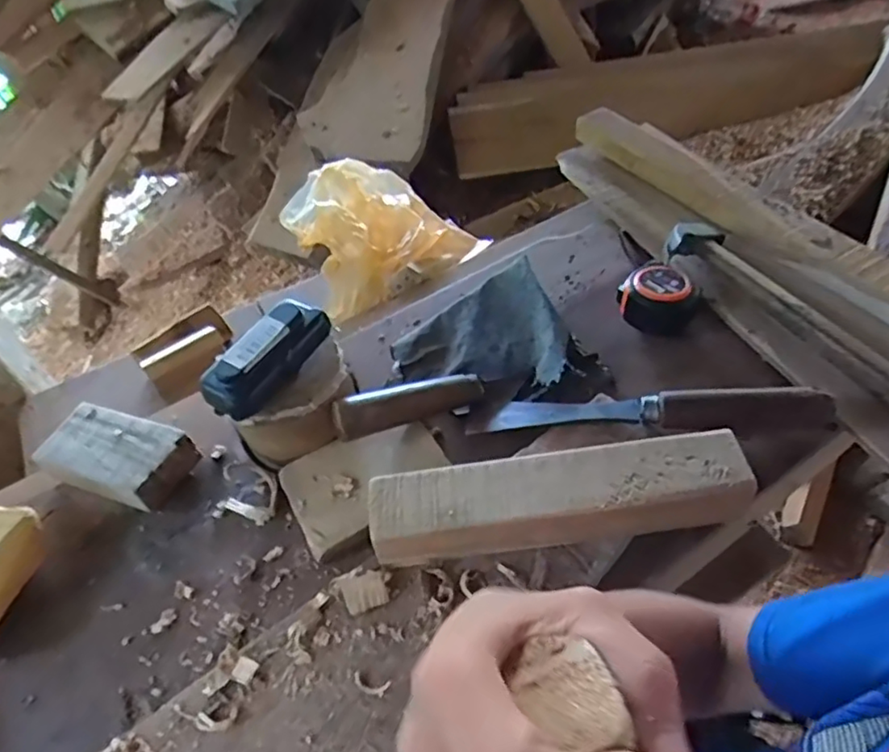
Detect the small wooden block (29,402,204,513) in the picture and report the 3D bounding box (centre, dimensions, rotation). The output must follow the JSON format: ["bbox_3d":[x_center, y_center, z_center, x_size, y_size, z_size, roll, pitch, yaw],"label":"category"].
[{"bbox_3d":[-0.272,0.068,0.506,0.118,0.037,0.067,16,53,17],"label":"small wooden block"}]

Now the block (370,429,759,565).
[{"bbox_3d":[0.075,0.082,0.410,0.244,0.041,0.049,-6,50,-1],"label":"block"}]

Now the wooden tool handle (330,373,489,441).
[{"bbox_3d":[-0.028,0.021,0.493,0.124,0.024,0.028,-13,46,-24],"label":"wooden tool handle"}]

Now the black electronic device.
[{"bbox_3d":[-0.133,-0.016,0.466,0.042,0.033,0.108,30,58,26],"label":"black electronic device"}]

